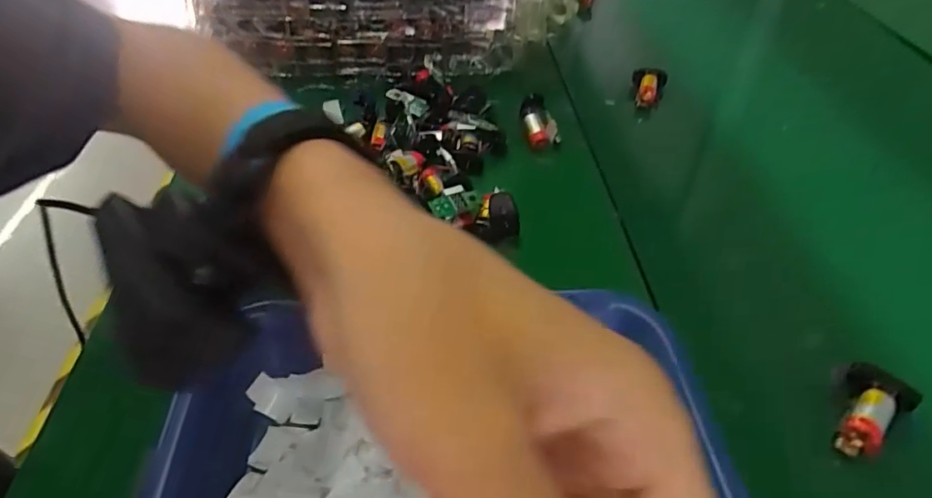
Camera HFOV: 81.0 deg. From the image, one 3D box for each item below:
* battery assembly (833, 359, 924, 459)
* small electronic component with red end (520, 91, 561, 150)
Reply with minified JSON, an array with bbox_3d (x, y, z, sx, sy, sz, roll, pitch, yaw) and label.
[{"bbox_3d":[0.211,0.085,0.288,0.050,0.018,0.031,-31,52,-27],"label":"battery assembly"},{"bbox_3d":[0.062,-0.109,0.473,0.025,0.019,0.048,-13,74,-11],"label":"small electronic component with red end"}]

